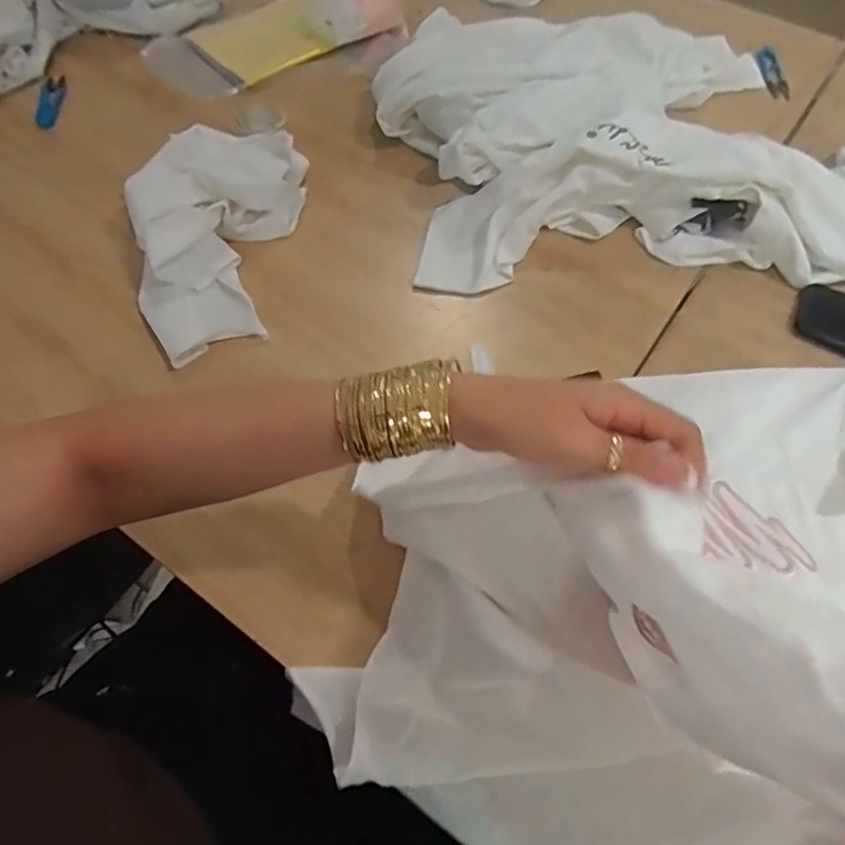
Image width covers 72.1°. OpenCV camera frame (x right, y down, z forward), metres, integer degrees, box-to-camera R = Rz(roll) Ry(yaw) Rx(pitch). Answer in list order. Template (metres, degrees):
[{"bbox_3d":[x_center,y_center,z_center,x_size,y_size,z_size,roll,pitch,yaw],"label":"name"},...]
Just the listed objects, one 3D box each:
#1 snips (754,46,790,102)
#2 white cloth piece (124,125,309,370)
[{"bbox_3d":[0.506,-0.509,0.845,0.038,0.016,0.110,0,61,-1],"label":"snips"},{"bbox_3d":[-0.237,-0.214,0.640,0.164,0.077,0.312,7,61,3],"label":"white cloth piece"}]

